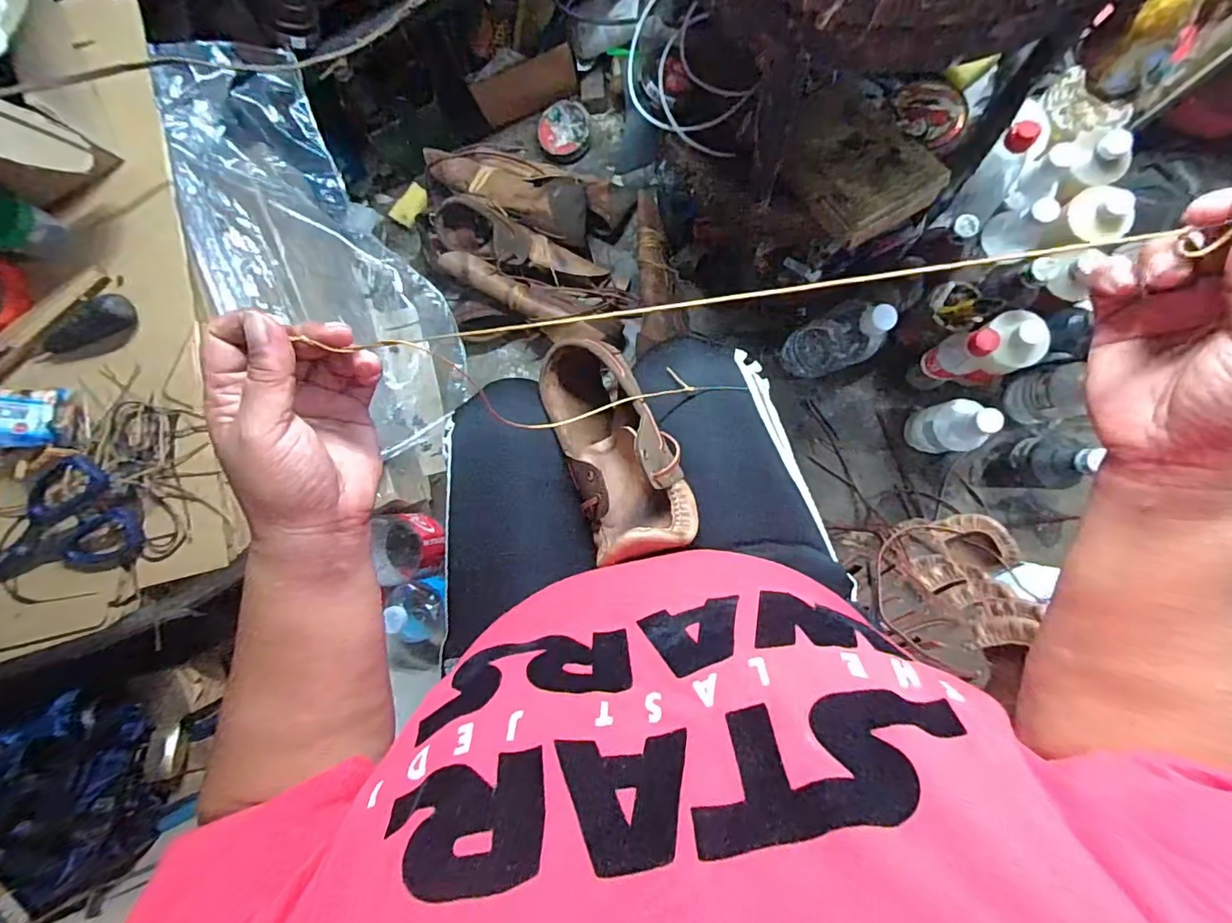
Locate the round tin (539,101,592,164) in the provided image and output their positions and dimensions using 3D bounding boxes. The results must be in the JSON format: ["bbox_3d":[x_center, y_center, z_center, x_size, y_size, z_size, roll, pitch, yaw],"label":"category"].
[{"bbox_3d":[-0.086,-0.552,0.910,0.085,0.029,0.090,0,87,8],"label":"round tin"}]

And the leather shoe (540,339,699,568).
[{"bbox_3d":[-0.005,-0.013,0.460,0.090,0.106,0.196,-30,79,32],"label":"leather shoe"}]

